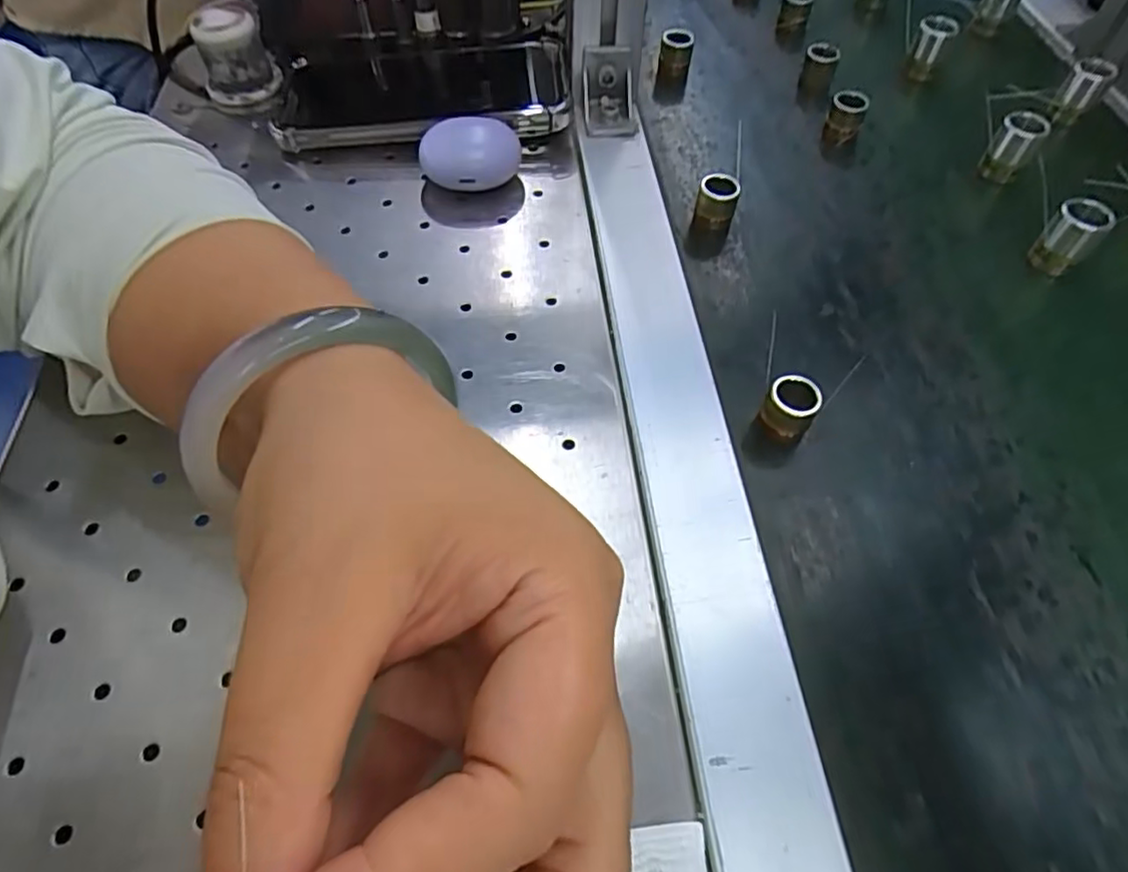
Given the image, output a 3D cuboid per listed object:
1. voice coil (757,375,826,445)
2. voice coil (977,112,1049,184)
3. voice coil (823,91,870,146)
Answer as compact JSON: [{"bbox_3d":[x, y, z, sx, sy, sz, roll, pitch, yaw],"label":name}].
[{"bbox_3d":[0.094,-0.012,0.274,0.020,0.021,0.020,2,56,-2],"label":"voice coil"},{"bbox_3d":[0.249,-0.159,0.372,0.020,0.038,0.017,40,63,21],"label":"voice coil"},{"bbox_3d":[0.165,-0.186,0.393,0.020,0.027,0.016,22,58,11],"label":"voice coil"}]

